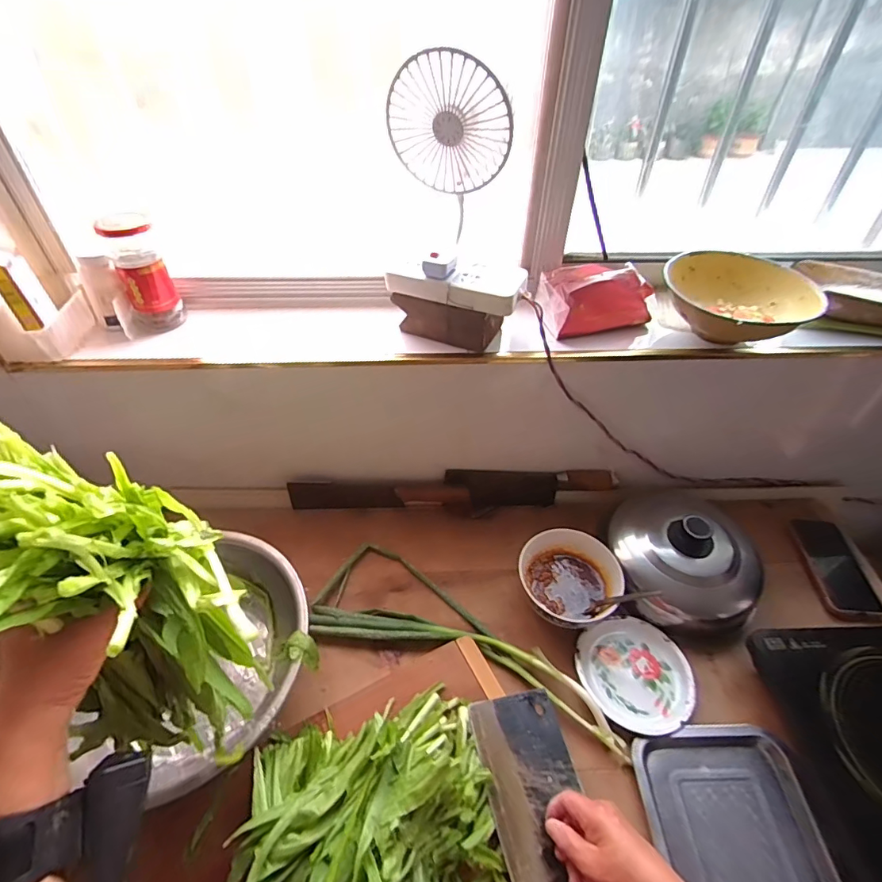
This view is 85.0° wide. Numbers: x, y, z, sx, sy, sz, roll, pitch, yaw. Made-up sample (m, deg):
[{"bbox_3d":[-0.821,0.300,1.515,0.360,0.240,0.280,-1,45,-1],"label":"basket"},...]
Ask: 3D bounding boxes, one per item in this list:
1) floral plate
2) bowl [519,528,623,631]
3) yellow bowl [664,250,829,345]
[{"bbox_3d":[0.252,0.301,0.626,0.143,0.022,0.138,0,44,0],"label":"floral plate"},{"bbox_3d":[0.175,0.202,0.679,0.136,0.069,0.138,0,44,0],"label":"bowl"},{"bbox_3d":[0.394,-0.185,0.652,0.189,0.072,0.179,0,44,0],"label":"yellow bowl"}]

